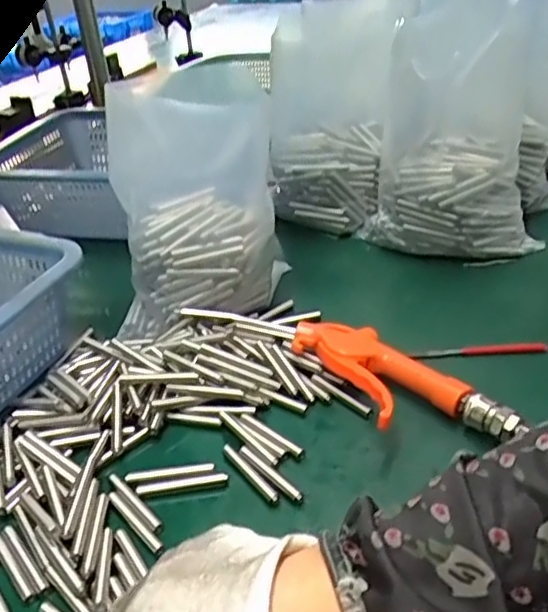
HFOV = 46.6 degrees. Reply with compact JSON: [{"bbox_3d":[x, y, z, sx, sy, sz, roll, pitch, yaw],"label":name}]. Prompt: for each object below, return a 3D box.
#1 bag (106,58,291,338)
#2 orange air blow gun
[{"bbox_3d":[-0.069,-0.090,0.522,0.140,0.179,0.100,-9,34,-4],"label":"bag"},{"bbox_3d":[0.050,0.046,0.466,0.092,0.036,0.253,-29,40,-30],"label":"orange air blow gun"}]

